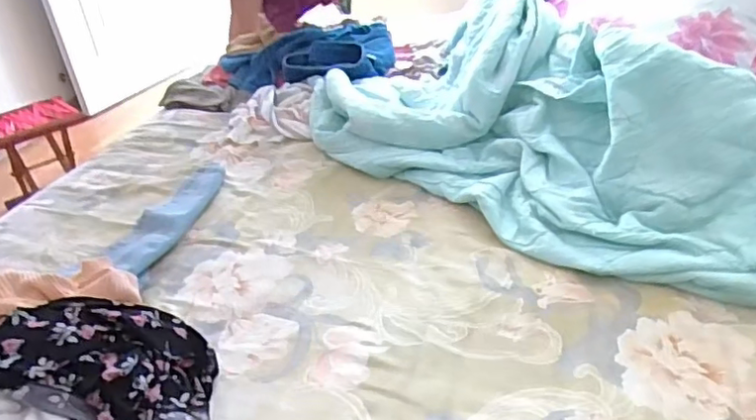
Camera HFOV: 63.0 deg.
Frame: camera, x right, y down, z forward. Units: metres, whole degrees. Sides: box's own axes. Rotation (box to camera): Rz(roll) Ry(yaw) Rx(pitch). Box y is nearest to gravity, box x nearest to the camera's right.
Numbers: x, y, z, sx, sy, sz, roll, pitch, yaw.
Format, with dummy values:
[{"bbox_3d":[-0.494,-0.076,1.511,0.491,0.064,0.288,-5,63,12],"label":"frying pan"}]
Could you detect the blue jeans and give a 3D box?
[{"bbox_3d":[-0.174,-0.363,1.502,0.425,0.089,0.308,-7,33,-2],"label":"blue jeans"}]

